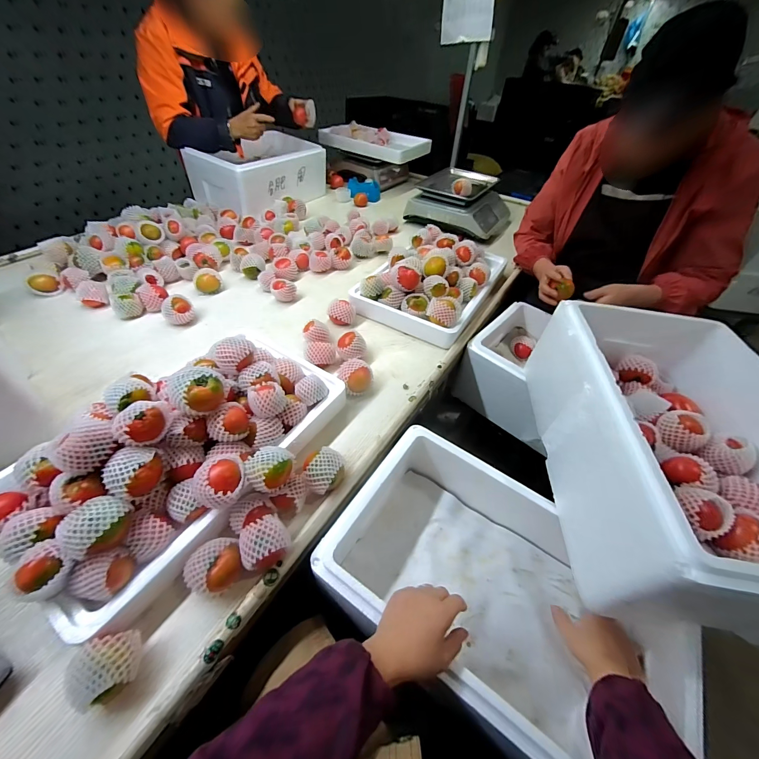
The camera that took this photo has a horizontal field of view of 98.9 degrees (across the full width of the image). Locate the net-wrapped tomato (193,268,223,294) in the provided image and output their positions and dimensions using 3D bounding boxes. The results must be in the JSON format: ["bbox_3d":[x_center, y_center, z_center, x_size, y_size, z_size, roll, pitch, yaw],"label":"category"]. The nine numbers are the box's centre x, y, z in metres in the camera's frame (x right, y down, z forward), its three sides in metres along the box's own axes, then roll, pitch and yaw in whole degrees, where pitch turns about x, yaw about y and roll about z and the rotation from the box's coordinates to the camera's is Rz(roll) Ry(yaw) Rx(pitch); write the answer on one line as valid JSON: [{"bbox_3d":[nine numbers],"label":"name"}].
[{"bbox_3d":[-0.470,-0.270,0.892,0.071,0.049,0.053,-21,51,-23],"label":"net-wrapped tomato"}]

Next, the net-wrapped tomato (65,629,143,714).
[{"bbox_3d":[-0.291,0.308,0.350,0.050,0.055,0.061,36,53,26],"label":"net-wrapped tomato"}]

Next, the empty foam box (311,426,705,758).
[{"bbox_3d":[0.159,0.306,0.507,0.436,0.138,0.295,28,50,21],"label":"empty foam box"}]

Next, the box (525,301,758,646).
[{"bbox_3d":[0.430,0.090,0.493,0.279,0.171,0.452,9,46,3],"label":"box"}]

